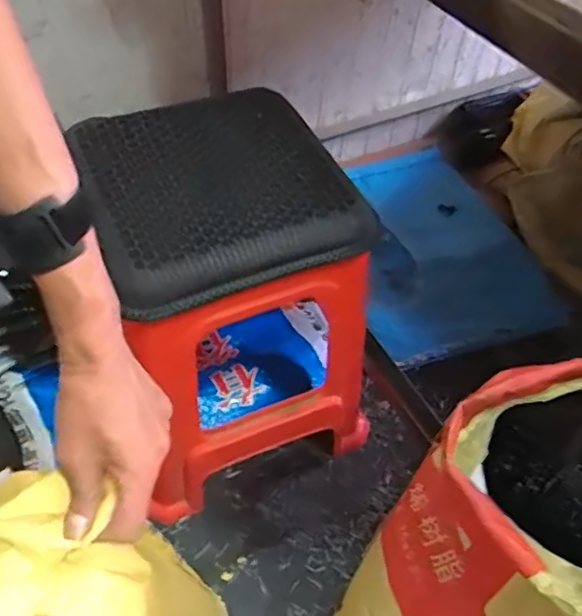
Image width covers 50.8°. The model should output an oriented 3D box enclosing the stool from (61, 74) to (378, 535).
[{"bbox_3d":[-0.078,0.014,0.890,0.330,0.521,0.319,-15,53,-15],"label":"stool"}]

